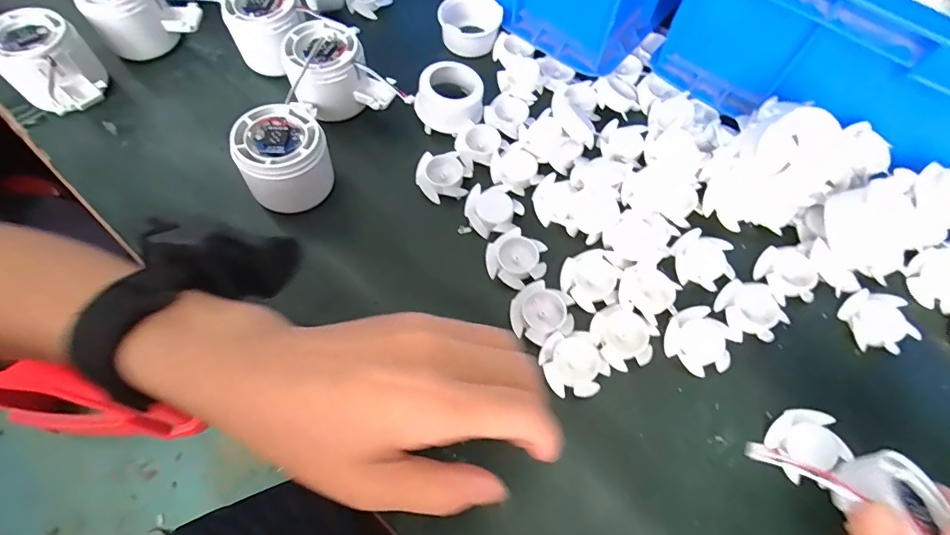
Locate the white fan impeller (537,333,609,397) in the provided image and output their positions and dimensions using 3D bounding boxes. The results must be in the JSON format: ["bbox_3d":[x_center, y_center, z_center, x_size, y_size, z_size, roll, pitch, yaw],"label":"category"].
[{"bbox_3d":[0.061,0.060,0.286,0.037,0.009,0.039,0,65,-1],"label":"white fan impeller"}]

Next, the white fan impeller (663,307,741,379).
[{"bbox_3d":[0.143,0.047,0.296,0.040,0.009,0.037,-1,67,2],"label":"white fan impeller"}]

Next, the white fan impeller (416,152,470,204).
[{"bbox_3d":[-0.026,-0.067,0.345,0.035,0.012,0.035,-11,66,-6],"label":"white fan impeller"}]

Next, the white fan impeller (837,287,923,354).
[{"bbox_3d":[0.265,0.036,0.306,0.039,0.012,0.037,10,66,4],"label":"white fan impeller"}]

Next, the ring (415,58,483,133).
[{"bbox_3d":[-0.021,-0.133,0.363,0.052,0.024,0.049,0,65,-1],"label":"ring"}]

